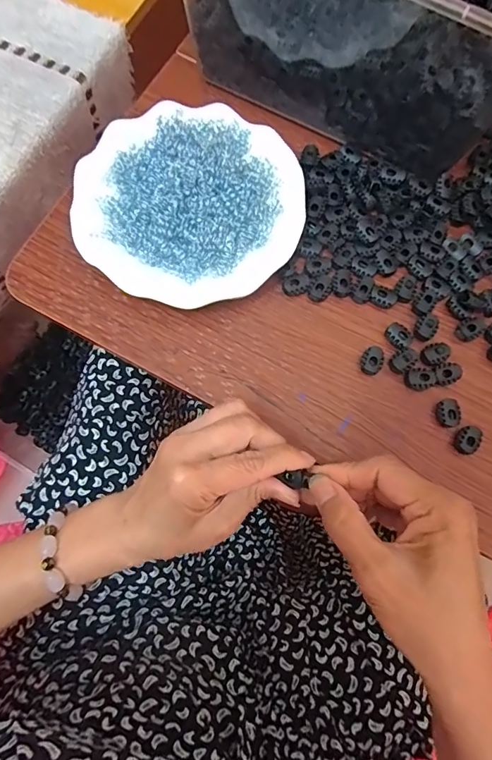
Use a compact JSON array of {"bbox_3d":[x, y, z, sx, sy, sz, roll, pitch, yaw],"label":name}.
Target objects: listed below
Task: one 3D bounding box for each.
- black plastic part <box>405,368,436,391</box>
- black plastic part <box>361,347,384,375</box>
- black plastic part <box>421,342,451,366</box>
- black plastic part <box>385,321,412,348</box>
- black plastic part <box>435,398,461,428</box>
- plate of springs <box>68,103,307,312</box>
[{"bbox_3d":[0.139,0.000,0.343,0.022,0.011,0.017,-11,80,-7],"label":"black plastic part"},{"bbox_3d":[0.101,-0.015,0.345,0.017,0.011,0.023,19,77,-1],"label":"black plastic part"},{"bbox_3d":[0.152,-0.020,0.349,0.023,0.011,0.017,-32,83,-10],"label":"black plastic part"},{"bbox_3d":[0.125,-0.037,0.349,0.017,0.007,0.021,-41,85,-11],"label":"black plastic part"},{"bbox_3d":[0.158,0.026,0.337,0.019,0.011,0.022,-8,79,-6],"label":"black plastic part"},{"bbox_3d":[-0.045,-0.148,0.354,0.185,0.040,0.177,1,78,-5],"label":"plate of springs"}]

